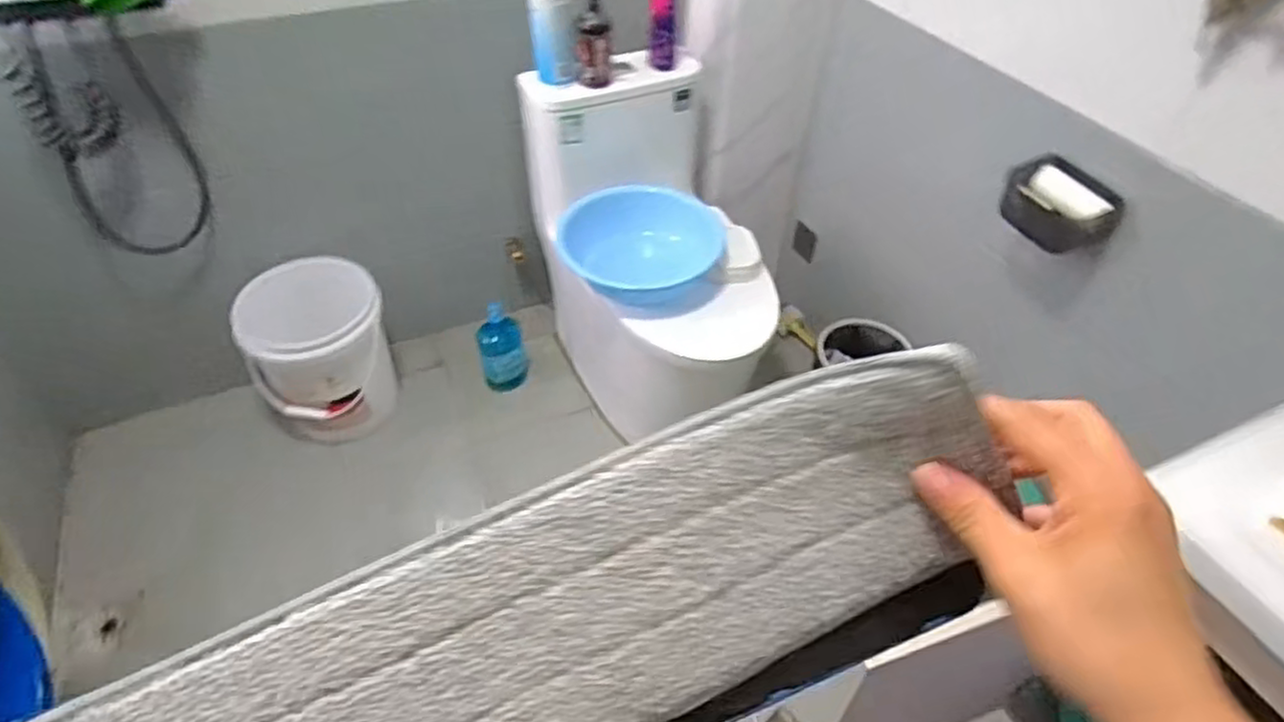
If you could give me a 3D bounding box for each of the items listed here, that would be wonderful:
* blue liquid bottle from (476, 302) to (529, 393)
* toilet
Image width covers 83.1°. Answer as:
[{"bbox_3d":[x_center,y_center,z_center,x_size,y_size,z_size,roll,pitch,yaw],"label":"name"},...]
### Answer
[{"bbox_3d":[-0.324,-0.025,1.687,0.106,0.227,0.101,-7,46,-9],"label":"blue liquid bottle"},{"bbox_3d":[0.021,-0.189,1.520,0.382,0.650,0.551,-13,47,-15],"label":"toilet"}]

